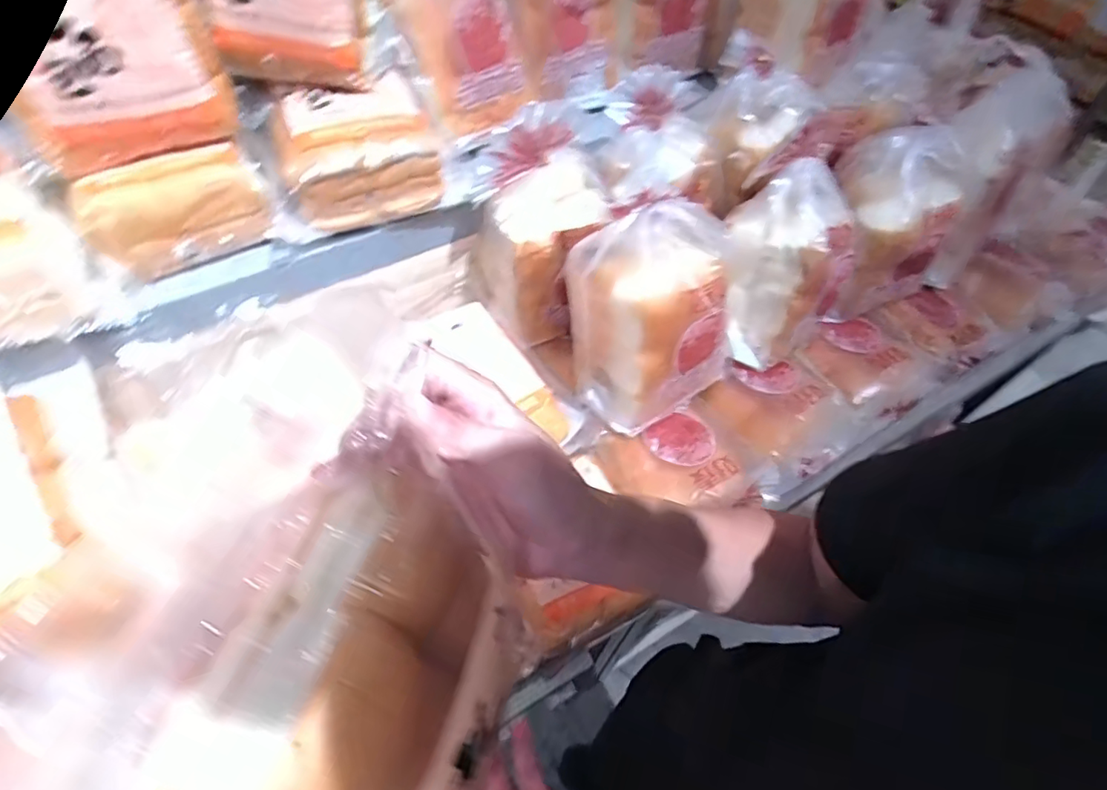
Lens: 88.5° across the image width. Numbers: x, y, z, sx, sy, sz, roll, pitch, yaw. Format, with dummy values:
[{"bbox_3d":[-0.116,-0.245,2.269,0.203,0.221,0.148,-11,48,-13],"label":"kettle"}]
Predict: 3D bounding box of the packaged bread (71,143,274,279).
[{"bbox_3d":[-0.327,-0.159,0.495,0.138,0.096,0.058,-31,63,-21],"label":"packaged bread"}]

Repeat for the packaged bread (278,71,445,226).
[{"bbox_3d":[-0.187,-0.233,0.553,0.148,0.089,0.076,-16,58,-13],"label":"packaged bread"}]

